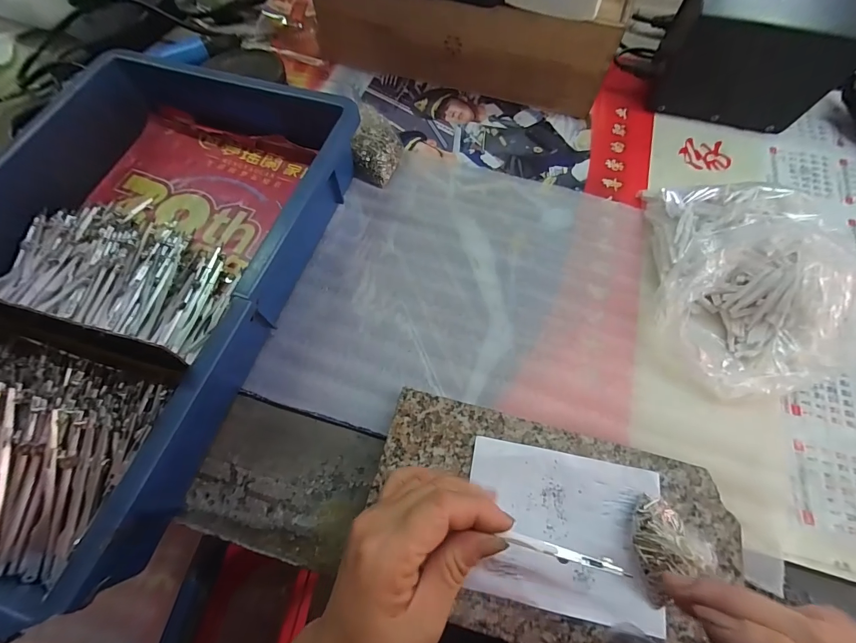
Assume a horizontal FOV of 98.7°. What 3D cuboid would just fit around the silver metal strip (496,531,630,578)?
[{"bbox_3d":[0.076,0.127,0.200,0.069,0.005,0.007,19,68,-4],"label":"silver metal strip"}]

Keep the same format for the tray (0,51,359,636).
[{"bbox_3d":[-0.258,-0.043,0.308,0.271,0.088,0.410,16,68,7],"label":"tray"}]

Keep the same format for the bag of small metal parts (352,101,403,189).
[{"bbox_3d":[-0.054,-0.191,0.401,0.048,0.030,0.089,4,68,2],"label":"bag of small metal parts"}]

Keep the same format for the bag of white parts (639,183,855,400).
[{"bbox_3d":[0.266,-0.039,0.307,0.133,0.077,0.191,8,68,4],"label":"bag of white parts"}]

